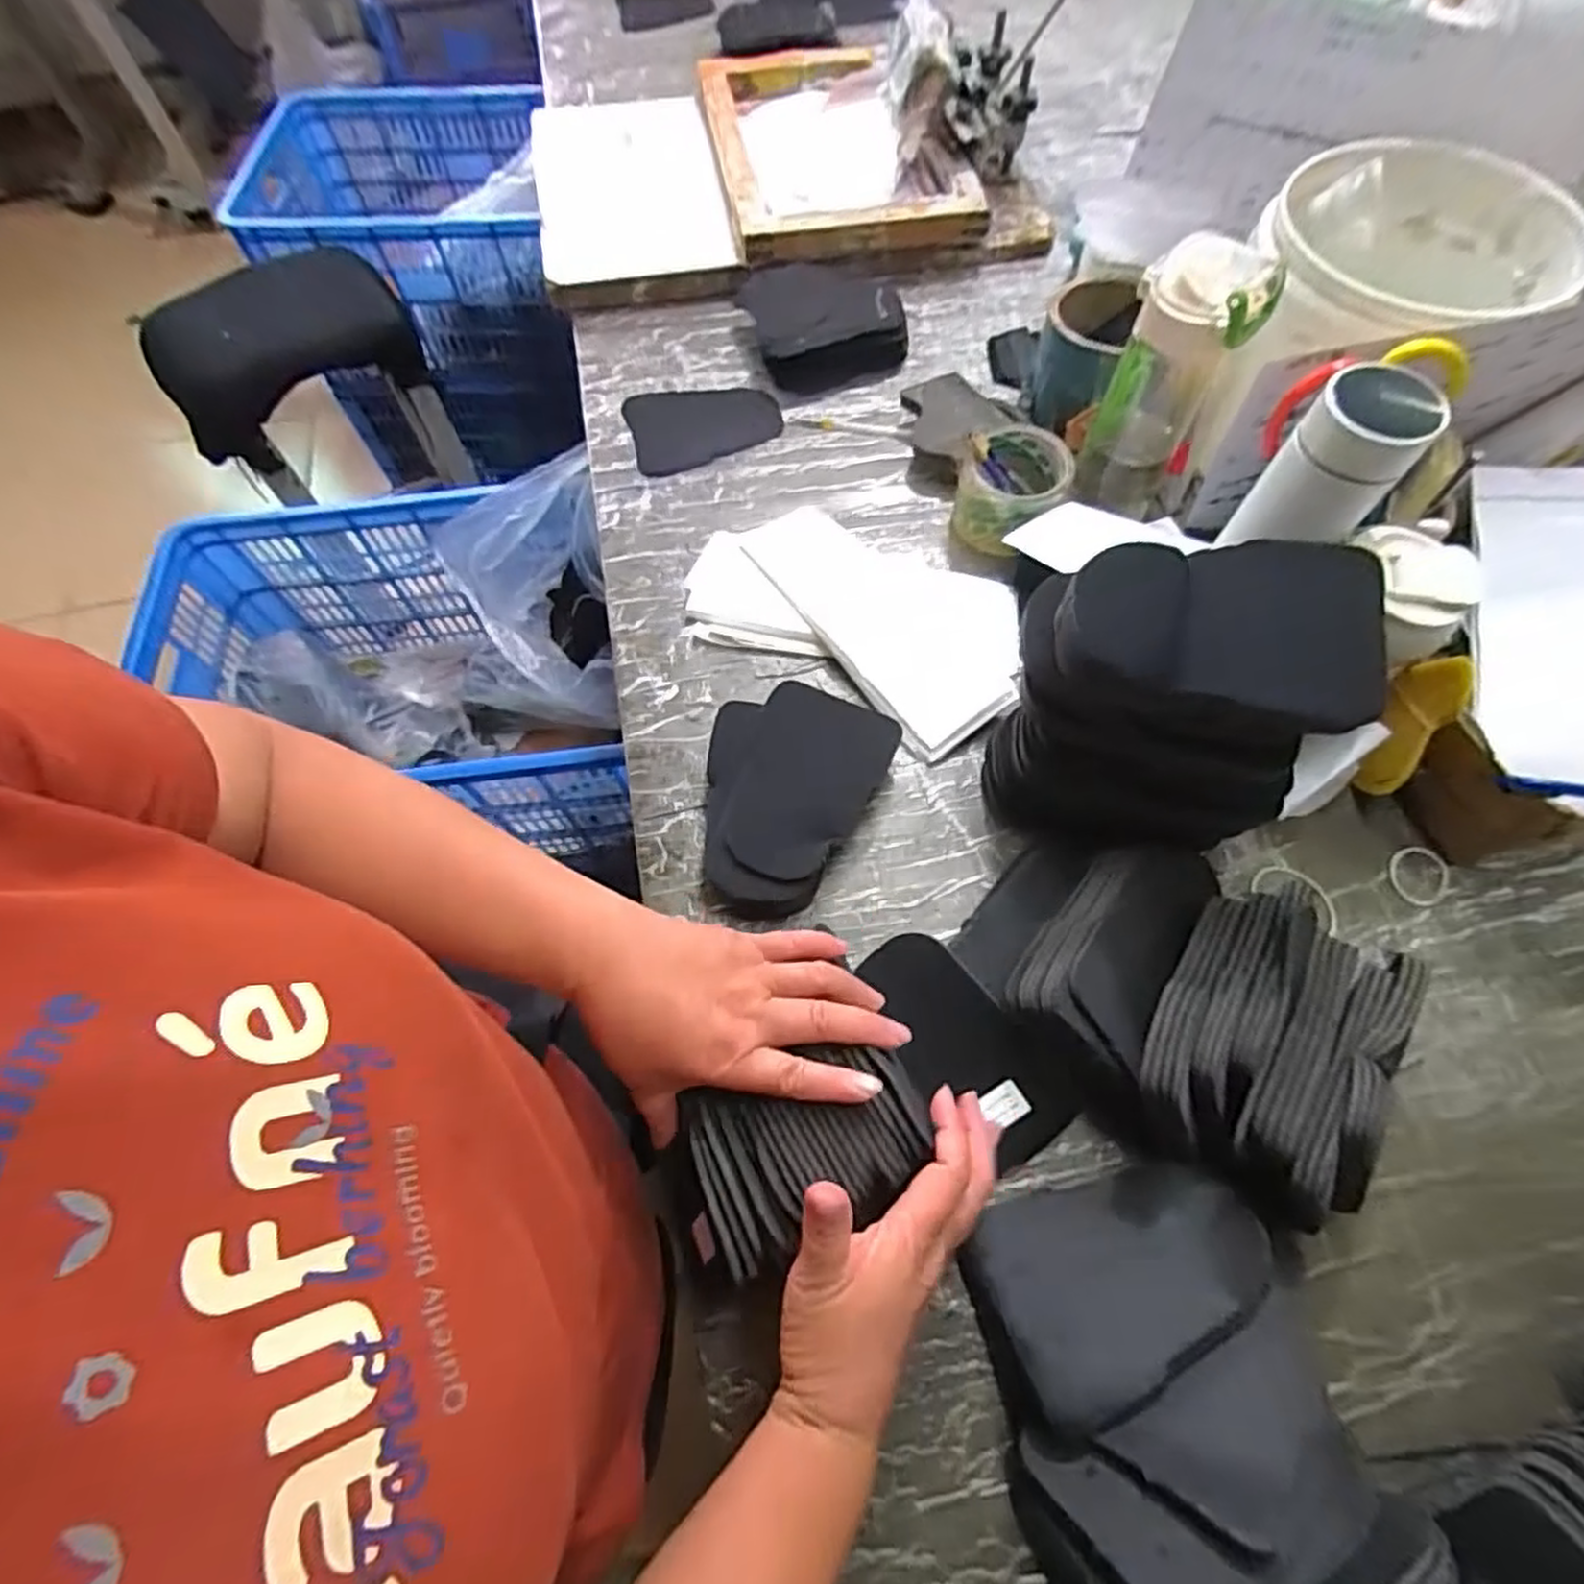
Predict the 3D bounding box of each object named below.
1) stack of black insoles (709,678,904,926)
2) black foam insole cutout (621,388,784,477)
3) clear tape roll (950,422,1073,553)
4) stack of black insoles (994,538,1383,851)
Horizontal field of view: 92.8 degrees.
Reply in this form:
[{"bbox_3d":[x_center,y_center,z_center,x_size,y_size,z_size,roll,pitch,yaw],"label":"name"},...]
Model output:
[{"bbox_3d":[-0.011,0.005,0.546,0.121,0.041,0.168,25,68,12],"label":"stack of black insoles"},{"bbox_3d":[-0.085,-0.363,0.747,0.149,0.007,0.112,-15,66,-6],"label":"black foam insole cutout"},{"bbox_3d":[0.191,-0.264,0.656,0.089,0.061,0.099,18,67,9],"label":"clear tape roll"},{"bbox_3d":[0.216,-0.044,0.469,0.159,0.215,0.111,5,65,4],"label":"stack of black insoles"}]

